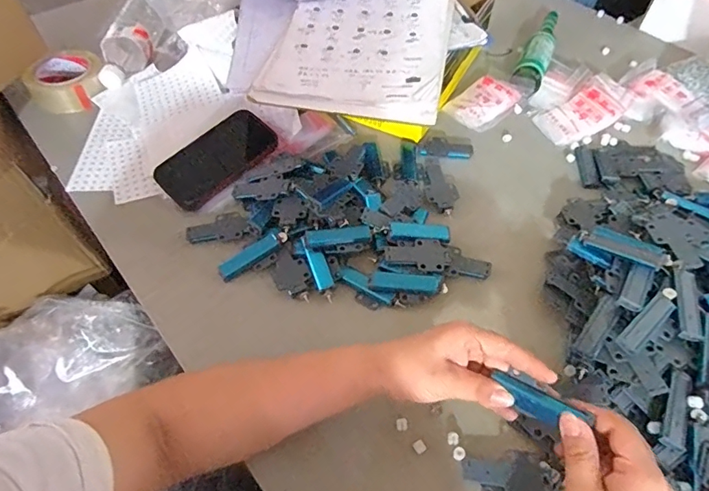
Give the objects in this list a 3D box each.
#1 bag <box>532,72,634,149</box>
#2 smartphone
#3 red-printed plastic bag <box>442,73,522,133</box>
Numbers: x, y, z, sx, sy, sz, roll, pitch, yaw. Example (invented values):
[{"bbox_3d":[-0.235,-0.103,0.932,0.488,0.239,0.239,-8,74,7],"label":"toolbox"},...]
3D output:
[{"bbox_3d":[0.362,-0.212,0.714,0.165,0.020,0.080,-30,60,-21],"label":"bag"},{"bbox_3d":[-0.186,-0.120,0.626,0.084,0.008,0.163,44,71,9],"label":"smartphone"},{"bbox_3d":[0.205,-0.227,0.725,0.108,0.022,0.079,-35,62,-23],"label":"red-printed plastic bag"}]

